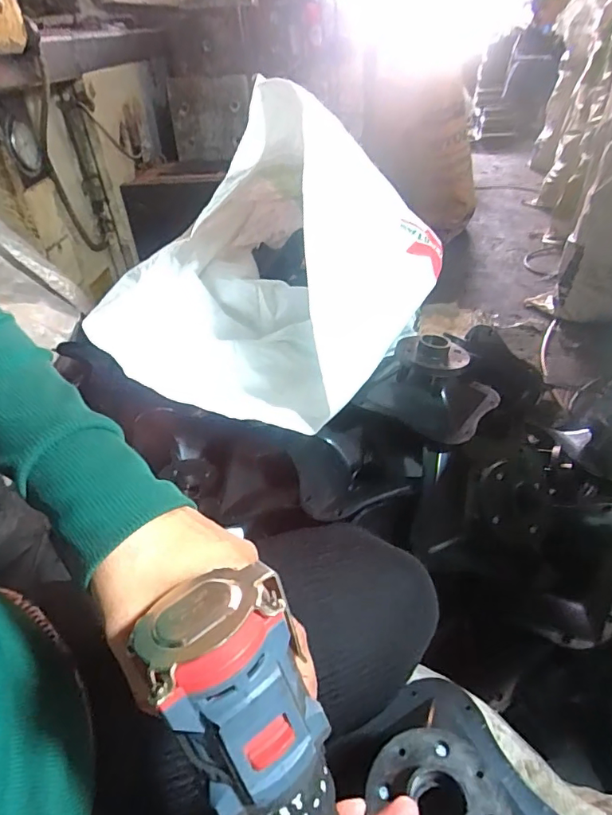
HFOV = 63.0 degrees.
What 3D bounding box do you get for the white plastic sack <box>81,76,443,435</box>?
[{"bbox_3d":[-0.014,-0.266,0.768,0.419,0.357,0.523,9,40,18],"label":"white plastic sack"}]

